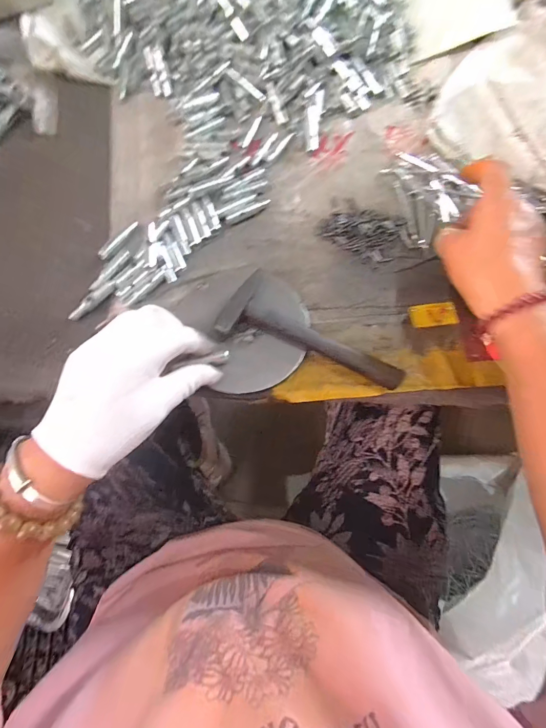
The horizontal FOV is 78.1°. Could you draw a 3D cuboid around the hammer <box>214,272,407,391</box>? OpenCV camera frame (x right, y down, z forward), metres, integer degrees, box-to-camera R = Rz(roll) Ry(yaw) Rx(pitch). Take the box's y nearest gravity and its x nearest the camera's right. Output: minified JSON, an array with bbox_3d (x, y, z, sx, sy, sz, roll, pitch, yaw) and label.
[{"bbox_3d":[0.041,-0.028,0.318,0.173,0.026,0.066,22,76,4],"label":"hammer"}]

